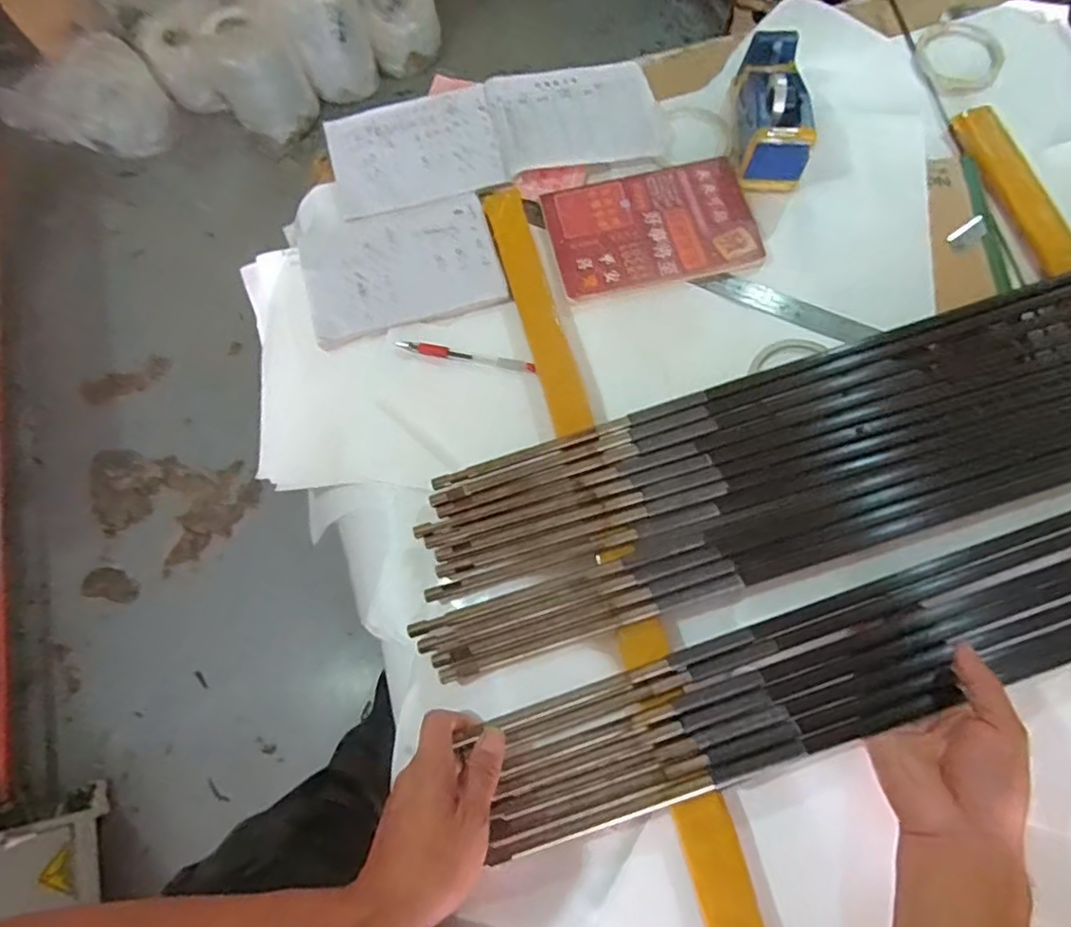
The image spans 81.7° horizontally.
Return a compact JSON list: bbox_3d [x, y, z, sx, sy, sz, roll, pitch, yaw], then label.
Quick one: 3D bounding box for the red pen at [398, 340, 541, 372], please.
[{"bbox_3d":[-0.066,-0.103,0.594,0.136,0.008,0.012,9,70,6],"label":"red pen"}]

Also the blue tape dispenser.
[{"bbox_3d":[0.242,-0.360,0.637,0.062,0.077,0.151,1,70,3],"label":"blue tape dispenser"}]

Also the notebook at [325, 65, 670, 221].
[{"bbox_3d":[-0.042,-0.362,0.679,0.354,0.020,0.145,-15,69,-3],"label":"notebook"}]

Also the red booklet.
[{"bbox_3d":[0.119,-0.242,0.631,0.201,0.012,0.139,-12,69,-2],"label":"red booklet"}]

